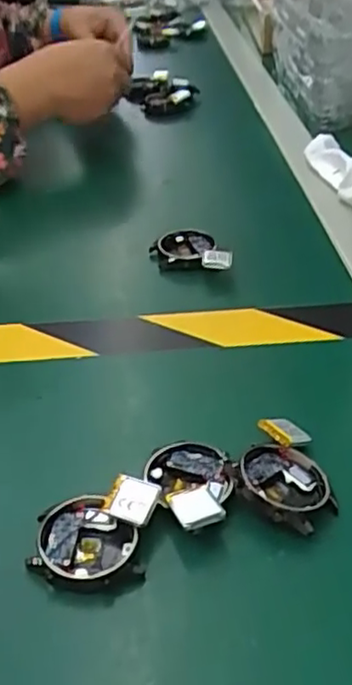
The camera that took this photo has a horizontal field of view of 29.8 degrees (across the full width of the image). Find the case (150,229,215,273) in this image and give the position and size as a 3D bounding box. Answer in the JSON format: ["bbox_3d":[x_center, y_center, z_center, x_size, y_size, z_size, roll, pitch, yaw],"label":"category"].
[{"bbox_3d":[0.005,-0.071,0.506,0.048,0.016,0.041,1,38,1],"label":"case"}]

